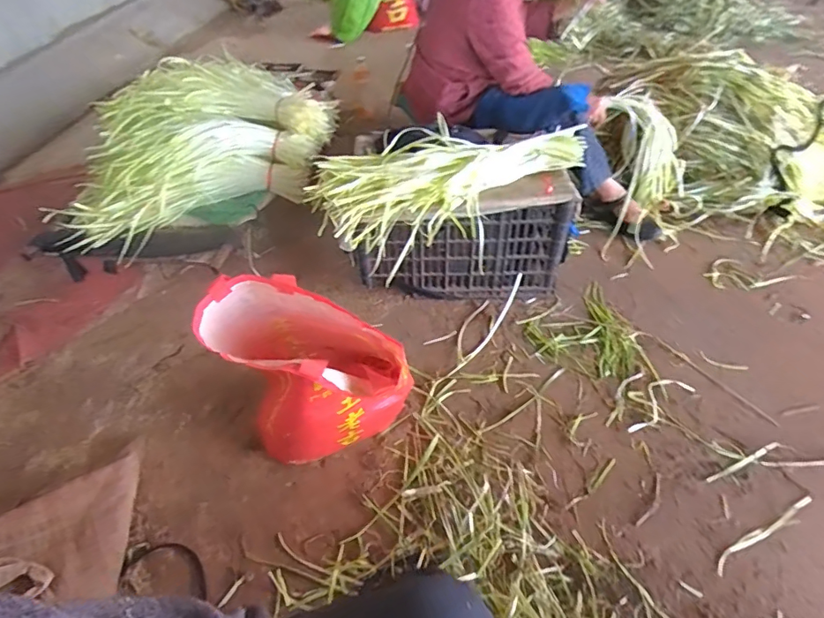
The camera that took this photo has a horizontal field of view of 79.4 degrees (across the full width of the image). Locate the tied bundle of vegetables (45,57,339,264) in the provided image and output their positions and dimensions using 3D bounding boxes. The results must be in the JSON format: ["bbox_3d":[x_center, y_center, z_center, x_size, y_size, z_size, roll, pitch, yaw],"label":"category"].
[{"bbox_3d":[-0.504,-0.408,1.221,0.398,0.214,0.721,32,54,27],"label":"tied bundle of vegetables"}]

